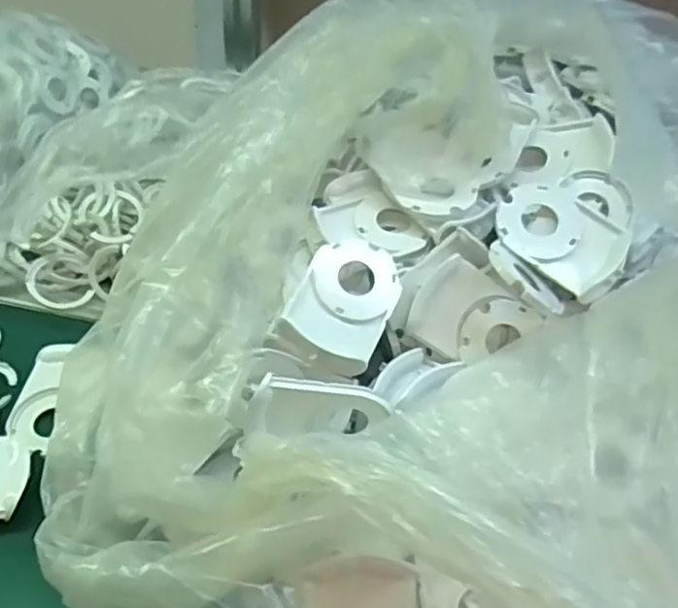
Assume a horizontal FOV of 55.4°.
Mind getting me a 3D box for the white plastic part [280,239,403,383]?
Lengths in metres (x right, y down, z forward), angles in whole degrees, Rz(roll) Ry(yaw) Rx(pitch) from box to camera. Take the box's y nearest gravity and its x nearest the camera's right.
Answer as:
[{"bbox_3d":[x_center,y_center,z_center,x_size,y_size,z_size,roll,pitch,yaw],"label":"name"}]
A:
[{"bbox_3d":[0.002,0.000,0.396,0.057,0.023,0.084,27,68,-2],"label":"white plastic part"}]

